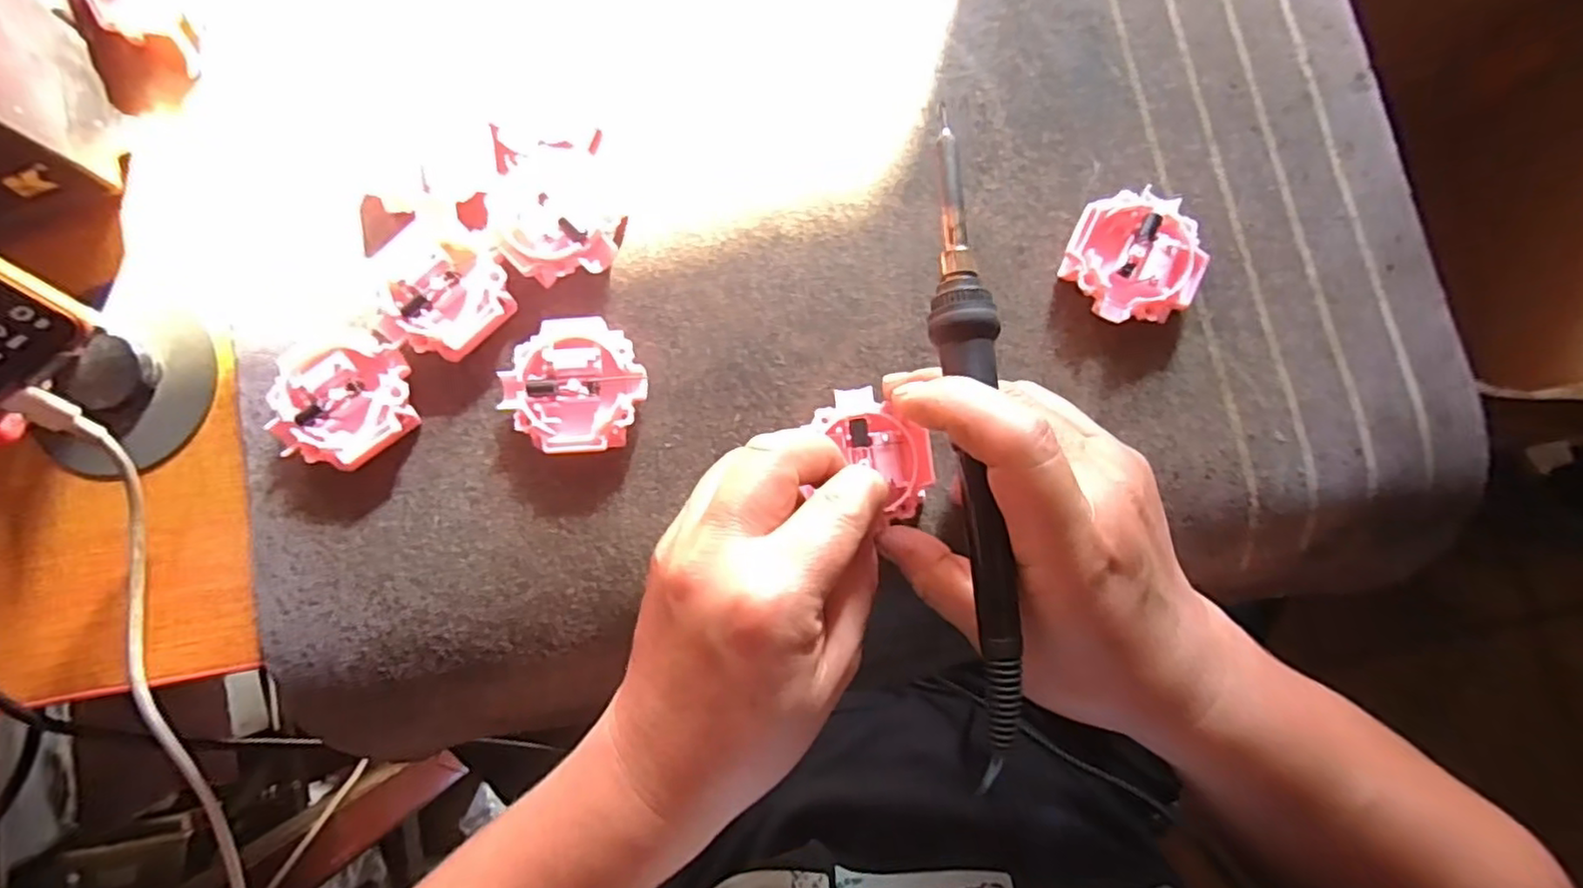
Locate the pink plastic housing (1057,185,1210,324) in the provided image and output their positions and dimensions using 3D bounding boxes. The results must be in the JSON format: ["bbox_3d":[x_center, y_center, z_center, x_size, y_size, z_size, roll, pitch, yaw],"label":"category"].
[{"bbox_3d":[0.140,-0.076,0.275,0.051,0.015,0.053,0,84,1],"label":"pink plastic housing"}]

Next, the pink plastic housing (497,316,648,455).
[{"bbox_3d":[-0.087,-0.023,0.268,0.054,0.016,0.052,-5,84,0],"label":"pink plastic housing"}]

